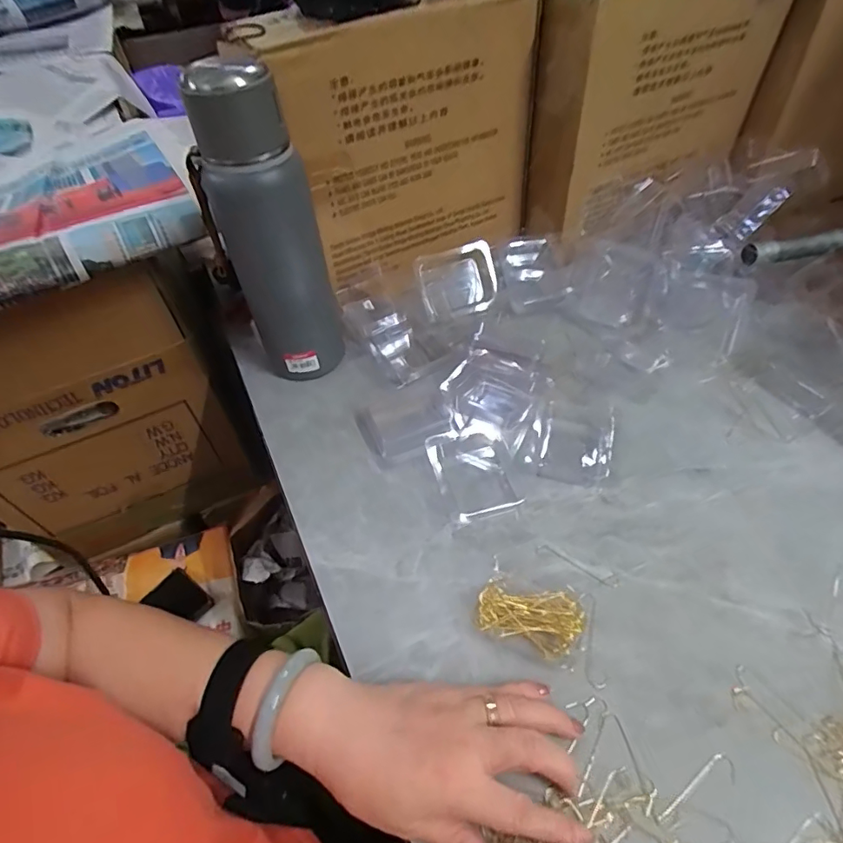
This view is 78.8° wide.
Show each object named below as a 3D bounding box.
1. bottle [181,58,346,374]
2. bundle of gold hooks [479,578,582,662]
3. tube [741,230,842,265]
[{"bbox_3d":[-0.129,-0.152,0.453,0.074,0.272,0.078,-29,55,-20],"label":"bottle"},{"bbox_3d":[0.076,0.139,0.364,0.070,0.017,0.041,15,52,14],"label":"bundle of gold hooks"},{"bbox_3d":[0.448,-0.195,0.559,0.194,0.022,0.021,-11,50,-5],"label":"tube"}]

